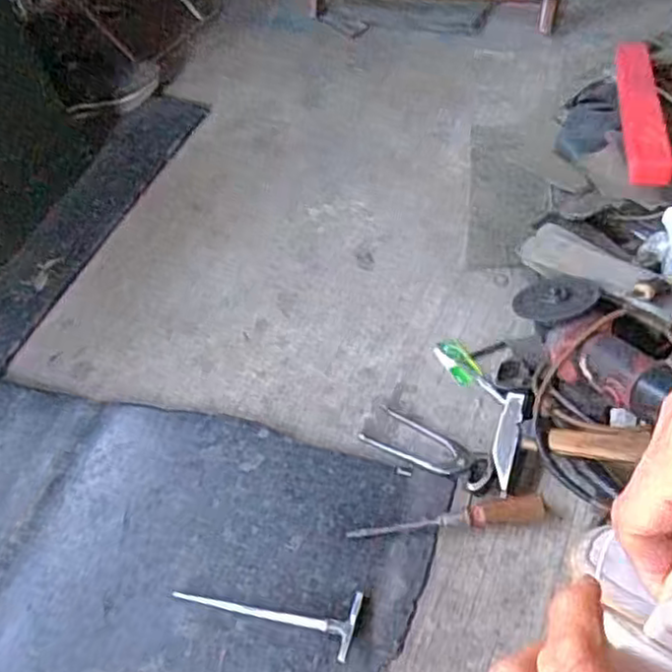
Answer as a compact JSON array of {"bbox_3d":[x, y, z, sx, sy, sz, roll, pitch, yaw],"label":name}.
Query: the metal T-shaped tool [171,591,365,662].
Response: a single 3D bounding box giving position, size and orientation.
[{"bbox_3d":[-0.068,0.258,0.690,0.183,0.010,0.059,12,53,16],"label":"metal T-shaped tool"}]

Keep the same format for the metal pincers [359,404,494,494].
[{"bbox_3d":[0.103,0.125,0.775,0.153,0.018,0.055,27,59,25],"label":"metal pincers"}]

